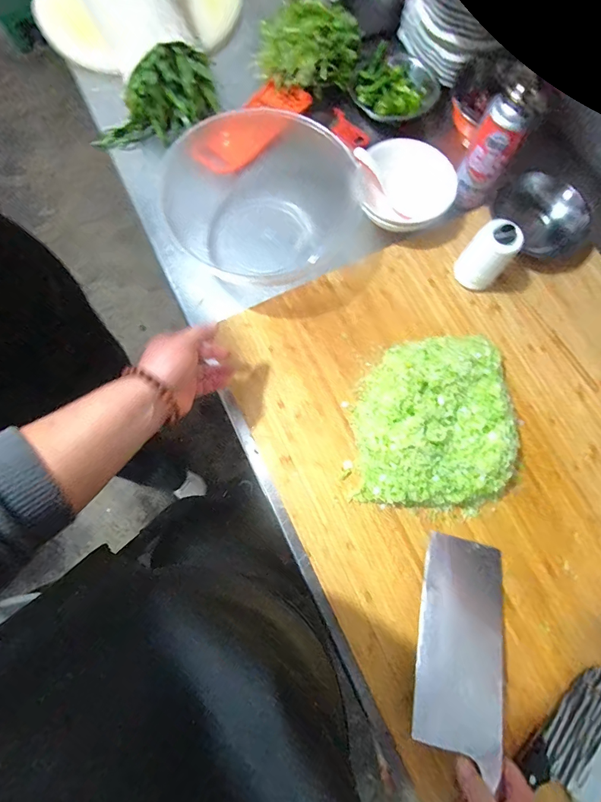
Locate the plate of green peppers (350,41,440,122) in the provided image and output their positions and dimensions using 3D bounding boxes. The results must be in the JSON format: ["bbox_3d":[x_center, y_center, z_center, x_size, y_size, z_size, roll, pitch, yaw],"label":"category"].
[{"bbox_3d":[0.167,-0.583,0.690,0.140,0.038,0.158,-34,78,-7],"label":"plate of green peppers"}]

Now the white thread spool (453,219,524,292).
[{"bbox_3d":[0.278,-0.216,0.553,0.065,0.102,0.055,39,80,9],"label":"white thread spool"}]

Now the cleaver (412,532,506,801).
[{"bbox_3d":[0.184,0.330,0.417,0.103,0.021,0.328,10,62,3],"label":"cleaver"}]

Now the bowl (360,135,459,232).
[{"bbox_3d":[0.168,-0.334,0.593,0.141,0.076,0.141,0,76,1],"label":"bowl"}]

